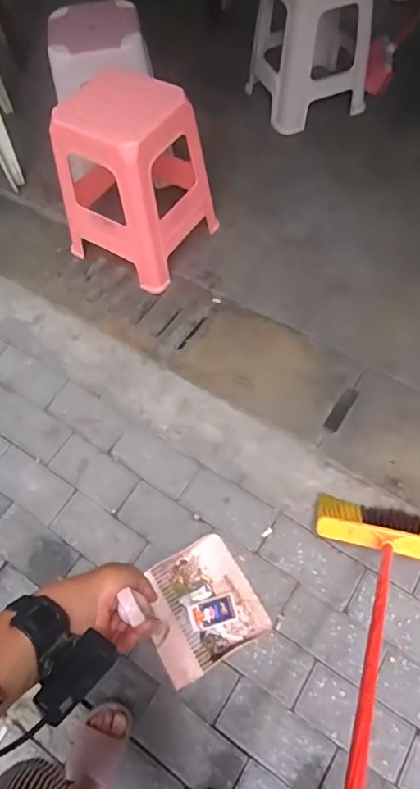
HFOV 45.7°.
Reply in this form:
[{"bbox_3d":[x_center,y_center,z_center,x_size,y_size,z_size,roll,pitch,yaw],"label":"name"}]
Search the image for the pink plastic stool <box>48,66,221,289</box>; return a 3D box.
[{"bbox_3d":[-0.213,-0.610,1.427,0.331,0.473,0.348,29,65,14],"label":"pink plastic stool"}]

